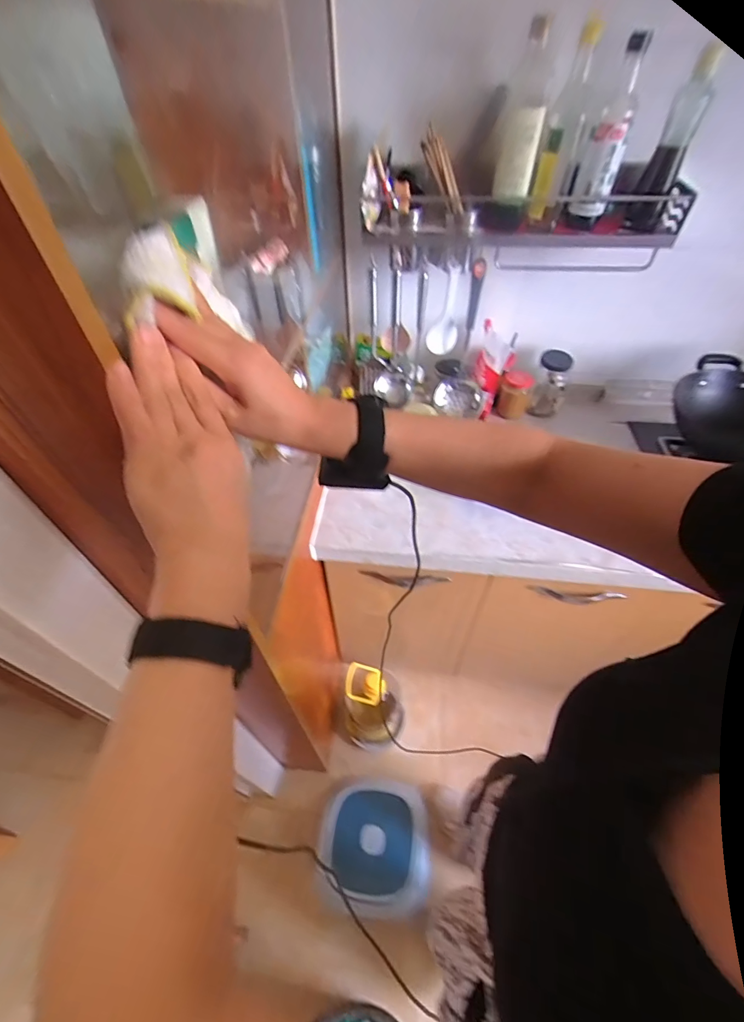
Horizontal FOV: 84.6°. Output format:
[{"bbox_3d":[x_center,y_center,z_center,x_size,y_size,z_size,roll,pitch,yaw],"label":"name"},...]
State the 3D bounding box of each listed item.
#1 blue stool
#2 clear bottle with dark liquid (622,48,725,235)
[{"bbox_3d":[0.012,0.823,1.028,0.259,0.170,0.252,5,49,6],"label":"blue stool"},{"bbox_3d":[0.527,-0.641,0.723,0.055,0.230,0.056,24,54,21],"label":"clear bottle with dark liquid"}]

